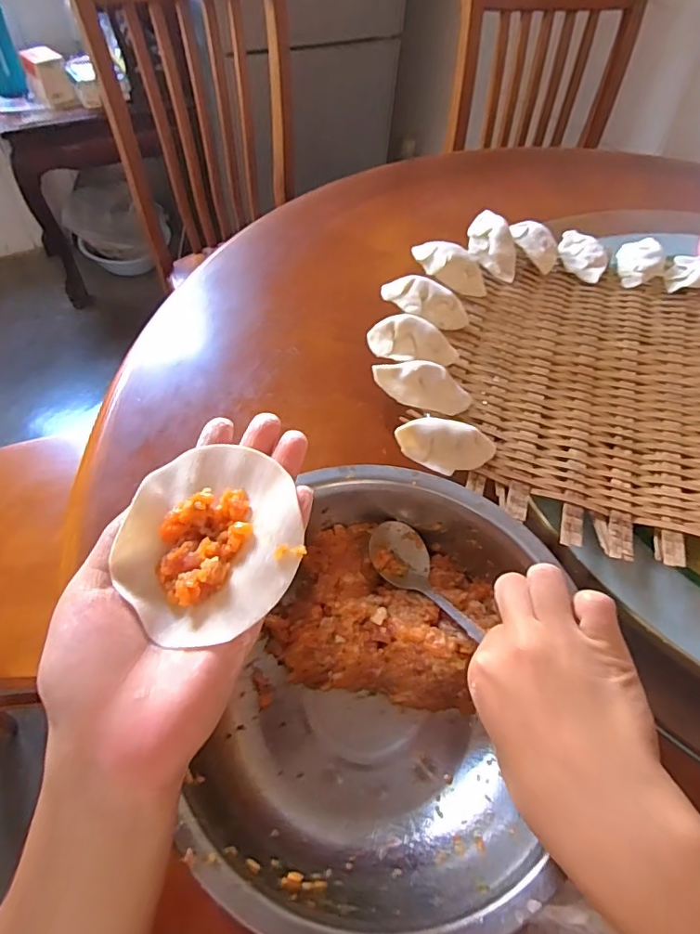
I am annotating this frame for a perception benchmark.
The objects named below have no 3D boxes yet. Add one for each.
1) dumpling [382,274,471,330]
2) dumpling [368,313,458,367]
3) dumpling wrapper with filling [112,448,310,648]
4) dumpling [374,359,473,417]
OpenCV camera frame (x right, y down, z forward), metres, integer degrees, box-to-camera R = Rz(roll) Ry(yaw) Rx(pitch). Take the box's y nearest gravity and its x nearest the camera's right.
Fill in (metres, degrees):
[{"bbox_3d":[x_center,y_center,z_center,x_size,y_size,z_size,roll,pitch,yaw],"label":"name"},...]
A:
[{"bbox_3d":[0.066,-0.144,0.452,0.077,0.023,0.035,16,54,6],"label":"dumpling"},{"bbox_3d":[0.052,-0.102,0.418,0.072,0.026,0.029,11,54,3],"label":"dumpling"},{"bbox_3d":[-0.056,0.030,0.212,0.069,0.026,0.077,9,54,2],"label":"dumpling wrapper with filling"},{"bbox_3d":[0.058,-0.061,0.388,0.080,0.017,0.034,12,52,-19],"label":"dumpling"}]

